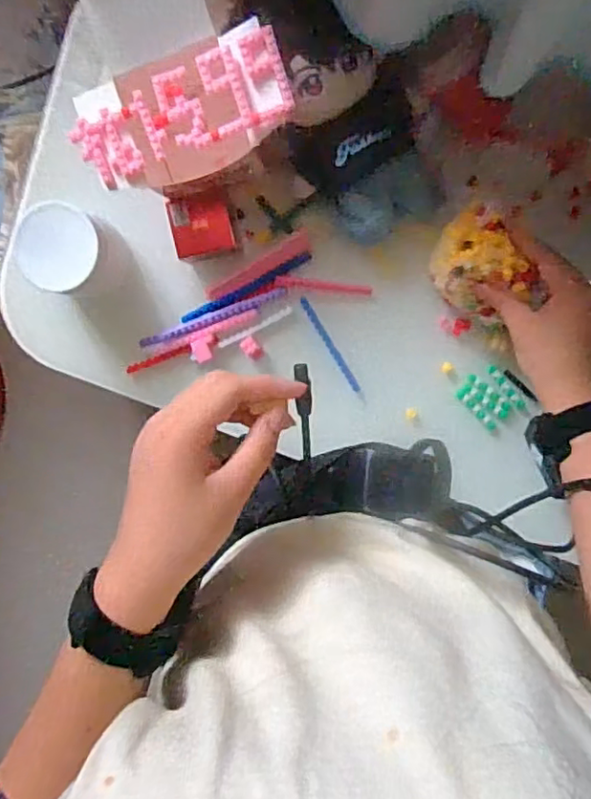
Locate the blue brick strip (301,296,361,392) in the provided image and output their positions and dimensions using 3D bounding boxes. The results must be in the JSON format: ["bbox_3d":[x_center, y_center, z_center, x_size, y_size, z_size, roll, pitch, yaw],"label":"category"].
[{"bbox_3d":[0.033,-0.051,0.583,0.008,0.012,0.101,-31,89,7],"label":"blue brick strip"}]

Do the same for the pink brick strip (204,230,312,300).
[{"bbox_3d":[-0.035,-0.125,0.576,0.106,0.011,0.019,-28,90,7],"label":"pink brick strip"}]

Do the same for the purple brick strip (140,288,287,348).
[{"bbox_3d":[-0.080,-0.077,0.583,0.149,0.008,0.013,-20,90,7],"label":"purple brick strip"}]

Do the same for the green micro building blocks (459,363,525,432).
[{"bbox_3d":[0.183,-0.002,0.575,0.044,0.004,0.050,-39,88,6],"label":"green micro building blocks"}]

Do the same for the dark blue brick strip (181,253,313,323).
[{"bbox_3d":[-0.047,-0.107,0.589,0.136,0.008,0.011,-27,90,7],"label":"dark blue brick strip"}]

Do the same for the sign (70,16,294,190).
[{"bbox_3d":[-0.091,-0.226,0.486,0.172,0.027,0.091,-13,91,6],"label":"sign"}]

